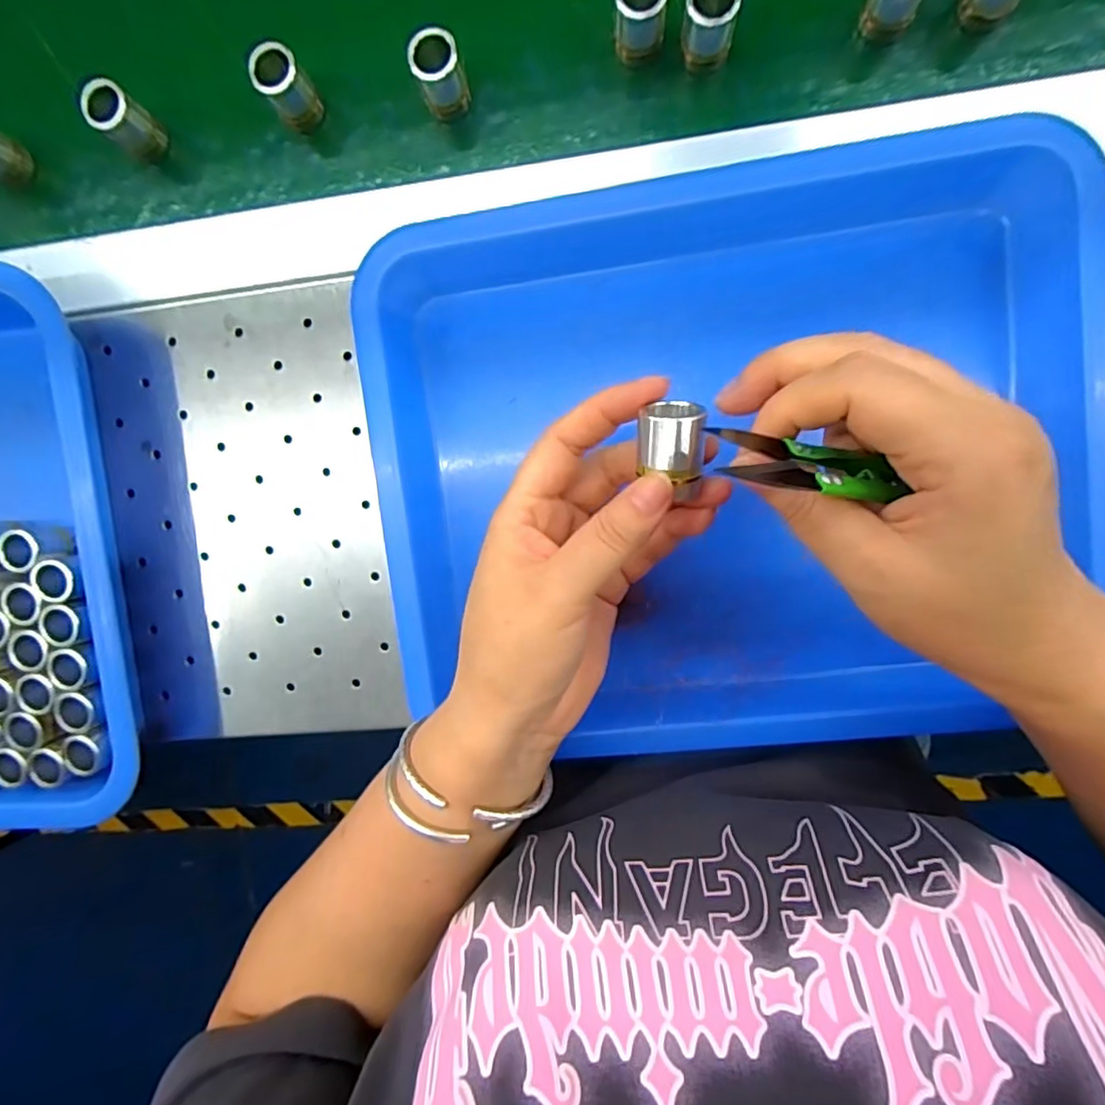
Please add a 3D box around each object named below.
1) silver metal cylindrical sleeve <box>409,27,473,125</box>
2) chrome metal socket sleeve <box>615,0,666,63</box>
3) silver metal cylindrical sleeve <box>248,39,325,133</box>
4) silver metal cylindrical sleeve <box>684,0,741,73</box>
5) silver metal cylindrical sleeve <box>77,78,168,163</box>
[{"bbox_3d":[-0.054,-0.231,0.279,0.022,0.032,0.018,-14,94,6],"label":"silver metal cylindrical sleeve"},{"bbox_3d":[0.041,-0.248,0.268,0.022,0.032,0.018,0,96,5],"label":"chrome metal socket sleeve"},{"bbox_3d":[-0.131,-0.230,0.287,0.023,0.034,0.019,-44,91,8],"label":"silver metal cylindrical sleeve"},{"bbox_3d":[0.073,-0.243,0.267,0.022,0.037,0.017,10,97,4],"label":"silver metal cylindrical sleeve"},{"bbox_3d":[-0.221,-0.223,0.302,0.021,0.037,0.023,1,96,5],"label":"silver metal cylindrical sleeve"}]

